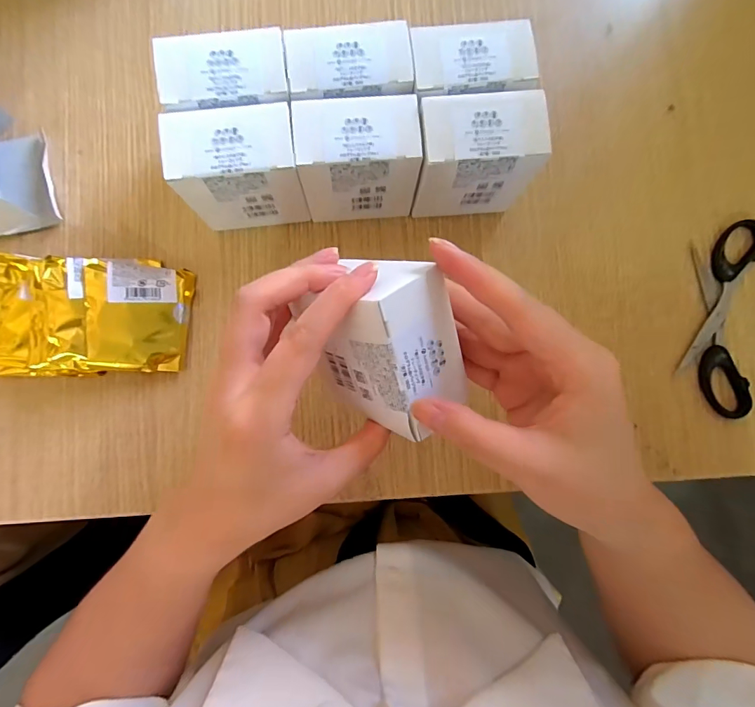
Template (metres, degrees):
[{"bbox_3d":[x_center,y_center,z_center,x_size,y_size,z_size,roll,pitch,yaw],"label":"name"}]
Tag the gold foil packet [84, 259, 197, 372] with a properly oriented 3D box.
[{"bbox_3d":[-0.166,-0.026,0.290,0.064,0.007,0.074,5,84,-24],"label":"gold foil packet"}]

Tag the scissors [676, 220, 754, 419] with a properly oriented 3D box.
[{"bbox_3d":[0.262,-0.029,0.314,0.050,0.009,0.149,10,84,-1],"label":"scissors"}]

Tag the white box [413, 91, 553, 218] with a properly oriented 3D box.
[{"bbox_3d":[0.064,-0.128,0.284,0.075,0.079,0.046,-2,84,-2],"label":"white box"}]

